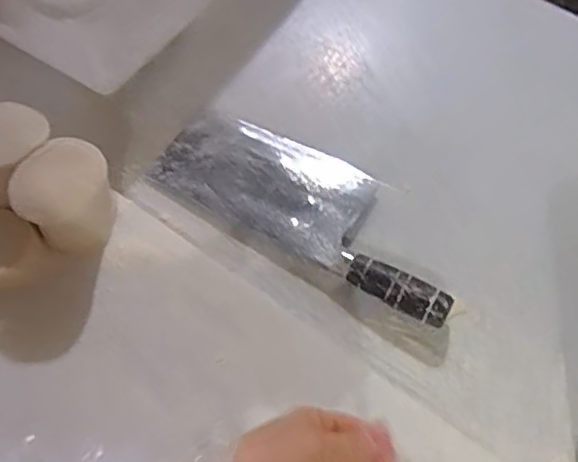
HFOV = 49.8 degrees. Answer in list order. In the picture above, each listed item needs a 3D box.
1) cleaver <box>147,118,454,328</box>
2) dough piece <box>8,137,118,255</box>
[{"bbox_3d":[0.022,-0.030,0.572,0.296,0.023,0.110,28,64,13],"label":"cleaver"},{"bbox_3d":[-0.178,-0.029,0.498,0.075,0.051,0.070,-20,64,-12],"label":"dough piece"}]

